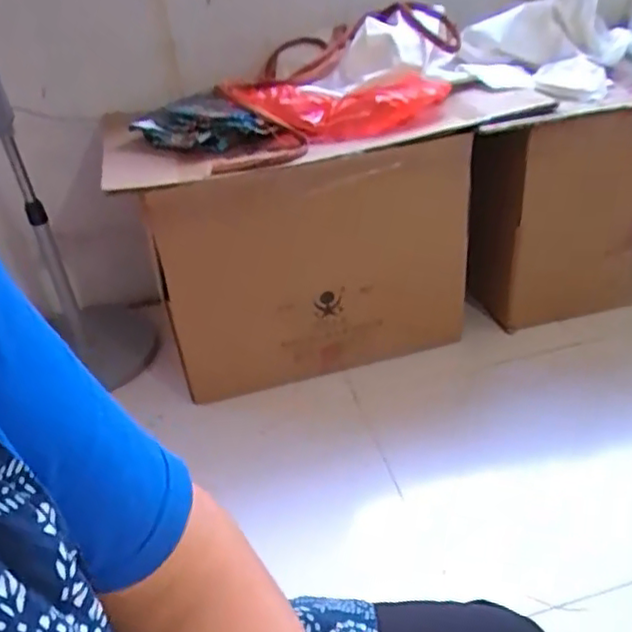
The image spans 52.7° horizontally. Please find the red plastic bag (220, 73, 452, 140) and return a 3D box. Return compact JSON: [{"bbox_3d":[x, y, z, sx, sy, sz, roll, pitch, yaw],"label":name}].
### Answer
[{"bbox_3d":[0.032,-0.474,1.446,0.504,0.092,0.211,5,38,13],"label":"red plastic bag"}]

